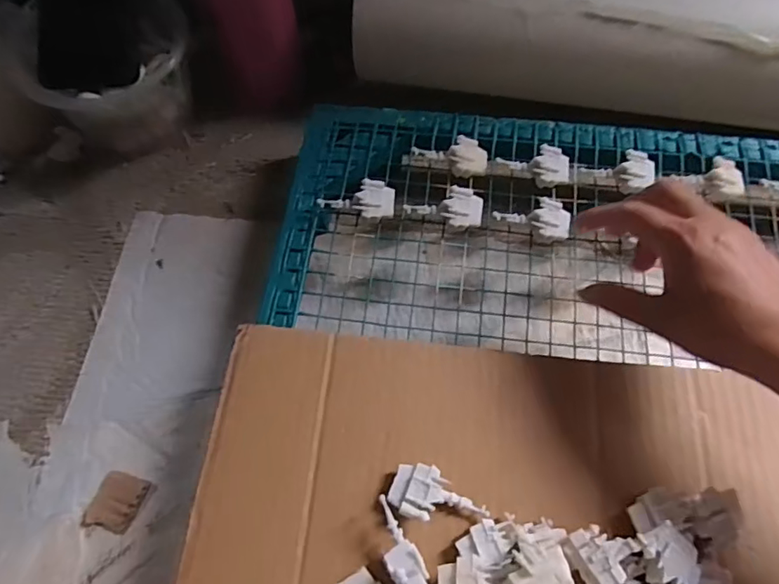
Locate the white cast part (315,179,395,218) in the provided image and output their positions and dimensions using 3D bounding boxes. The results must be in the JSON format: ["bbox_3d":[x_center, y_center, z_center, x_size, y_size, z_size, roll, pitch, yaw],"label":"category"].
[{"bbox_3d":[-0.022,-0.063,0.377,0.053,0.019,0.026,-10,65,-4],"label":"white cast part"}]

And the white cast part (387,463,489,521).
[{"bbox_3d":[0.028,0.116,0.296,0.054,0.017,0.028,15,66,7],"label":"white cast part"}]

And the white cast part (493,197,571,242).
[{"bbox_3d":[0.102,-0.054,0.376,0.053,0.013,0.027,10,65,5],"label":"white cast part"}]

